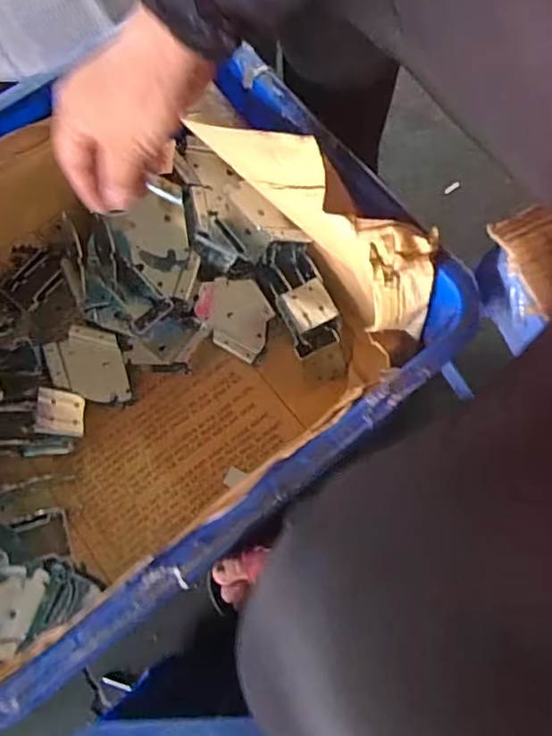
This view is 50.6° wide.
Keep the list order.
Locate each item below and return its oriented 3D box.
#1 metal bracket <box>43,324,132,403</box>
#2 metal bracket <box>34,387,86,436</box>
[{"bbox_3d":[-0.212,-0.002,0.654,0.079,0.010,0.094,-19,75,-3],"label":"metal bracket"},{"bbox_3d":[-0.234,0.048,0.637,0.051,0.007,0.047,11,76,-34],"label":"metal bracket"}]

